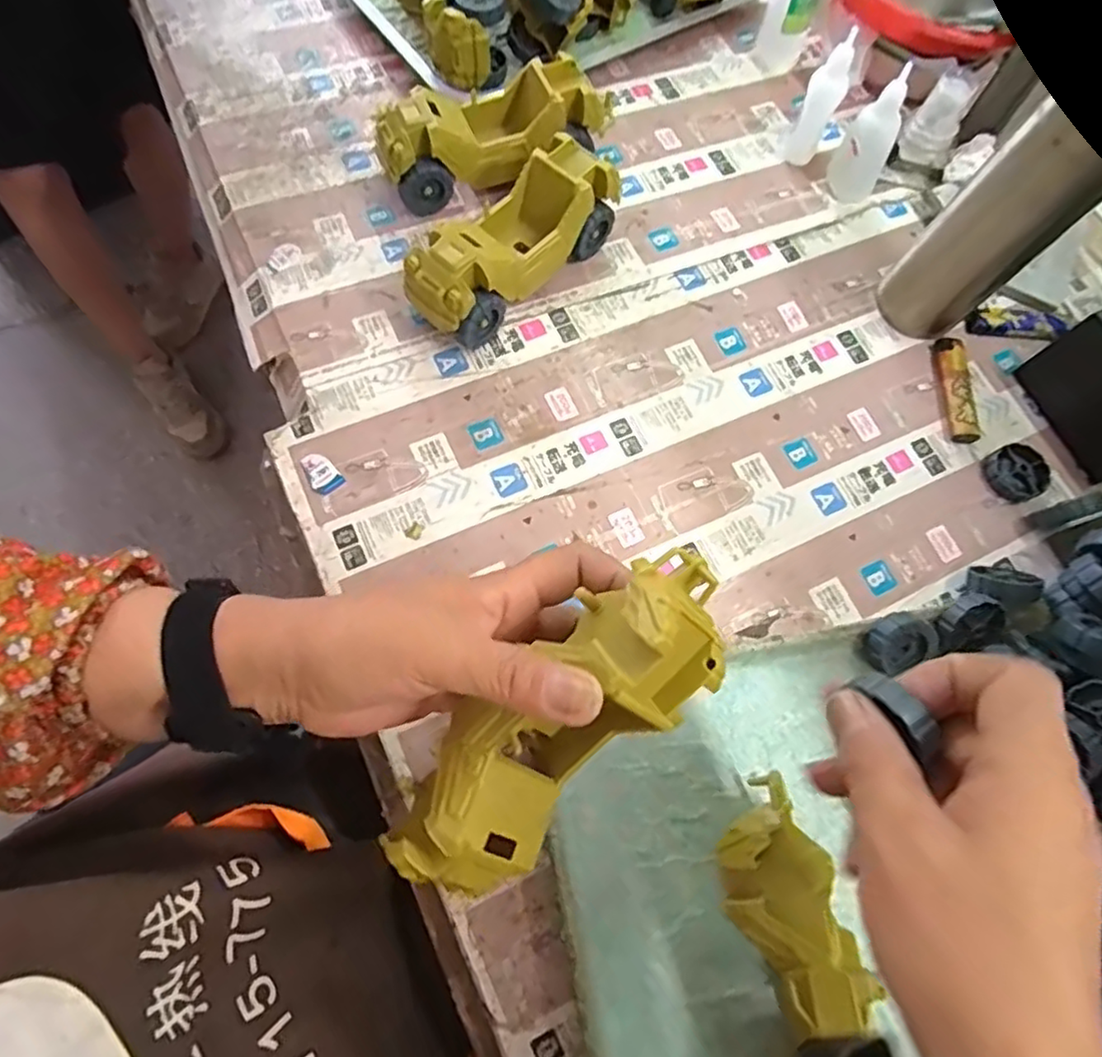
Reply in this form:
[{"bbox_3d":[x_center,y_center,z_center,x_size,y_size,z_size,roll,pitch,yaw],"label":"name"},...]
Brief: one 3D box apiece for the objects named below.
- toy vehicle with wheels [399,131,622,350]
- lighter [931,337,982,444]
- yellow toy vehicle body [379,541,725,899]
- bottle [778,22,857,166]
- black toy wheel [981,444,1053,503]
[{"bbox_3d":[-0.025,-0.191,0.435,0.056,0.063,0.162,42,72,11],"label":"toy vehicle with wheels"},{"bbox_3d":[0.287,-0.099,0.455,0.020,0.009,0.080,2,70,-3],"label":"lighter"},{"bbox_3d":[0.006,0.078,0.268,0.062,0.060,0.166,45,95,16],"label":"yellow toy vehicle body"},{"bbox_3d":[0.204,-0.327,0.491,0.032,0.084,0.027,22,70,4],"label":"bottle"},{"bbox_3d":[0.317,-0.038,0.436,0.038,0.010,0.038,1,70,-4],"label":"black toy wheel"}]

